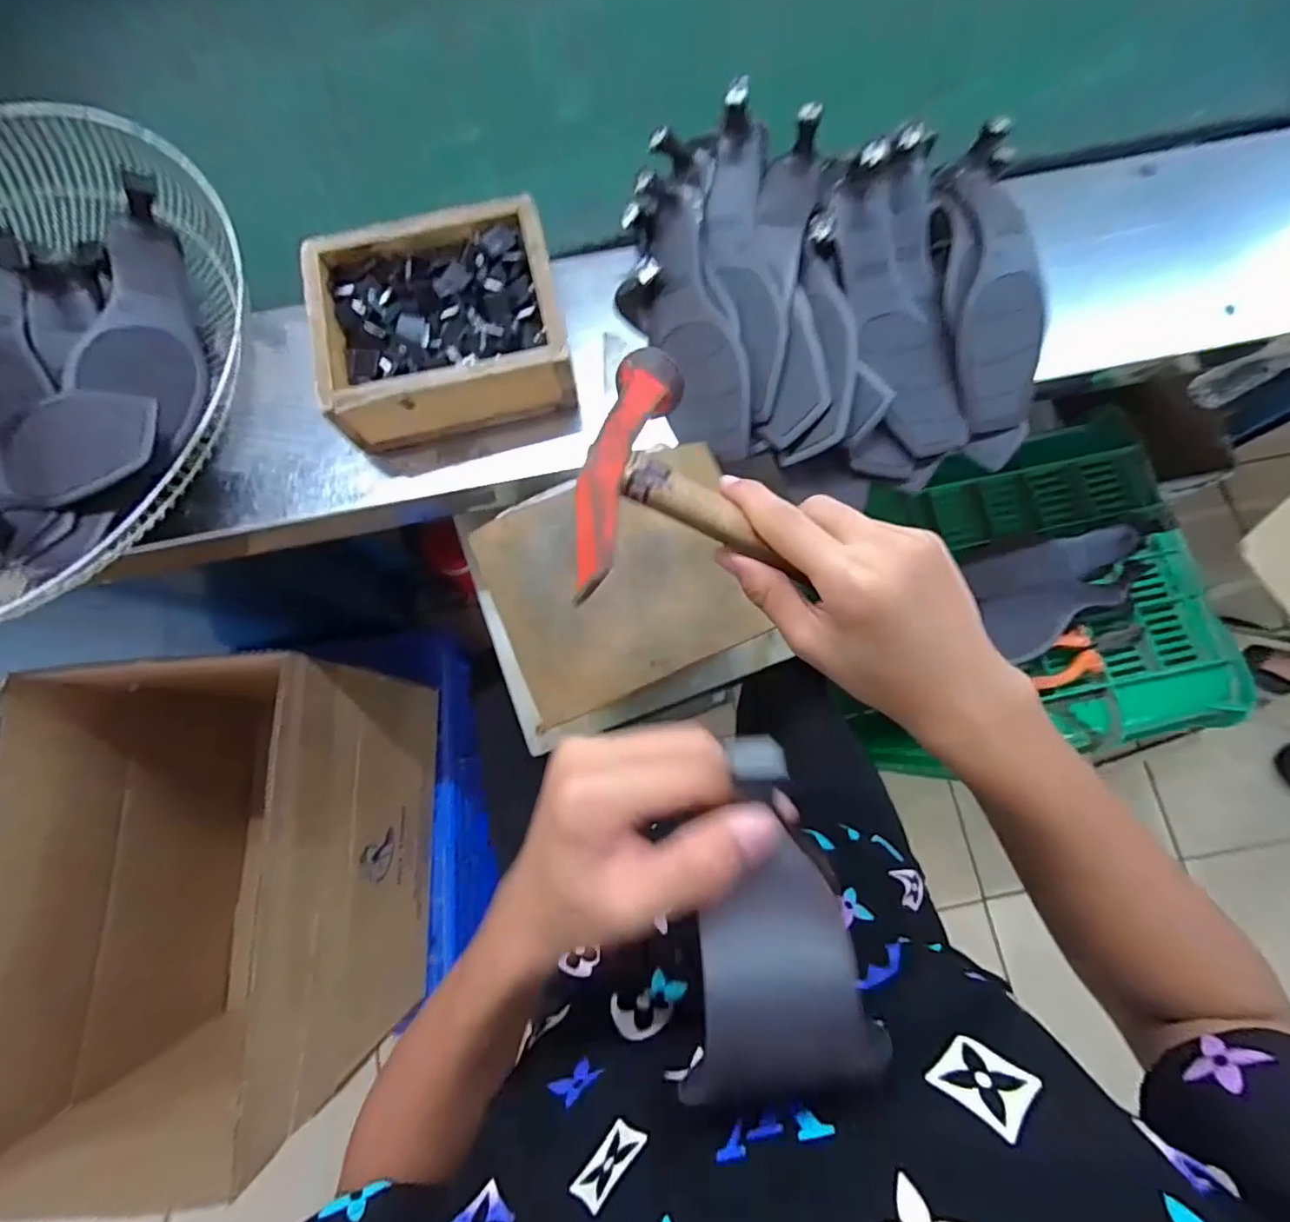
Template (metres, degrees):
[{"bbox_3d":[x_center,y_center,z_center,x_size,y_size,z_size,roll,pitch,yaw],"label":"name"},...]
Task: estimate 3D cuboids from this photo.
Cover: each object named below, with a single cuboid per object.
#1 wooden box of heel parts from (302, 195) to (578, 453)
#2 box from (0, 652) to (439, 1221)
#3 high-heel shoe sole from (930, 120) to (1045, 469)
[{"bbox_3d":[-0.155,-0.219,0.436,0.180,0.057,0.162,-12,77,-1],"label":"wooden box of heel parts"},{"bbox_3d":[-0.475,0.323,0.675,0.297,0.342,0.506,-1,77,1],"label":"box"},{"bbox_3d":[0.272,-0.241,0.433,0.080,0.037,0.245,-5,92,0],"label":"high-heel shoe sole"}]

